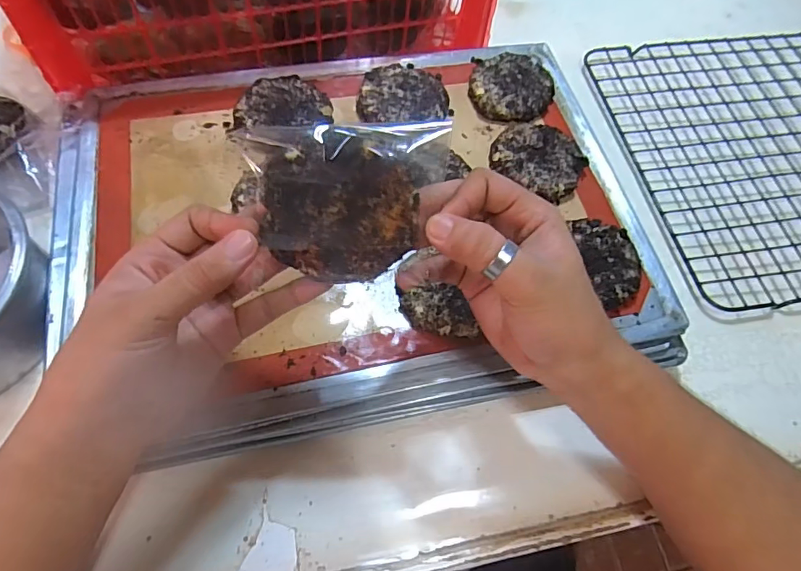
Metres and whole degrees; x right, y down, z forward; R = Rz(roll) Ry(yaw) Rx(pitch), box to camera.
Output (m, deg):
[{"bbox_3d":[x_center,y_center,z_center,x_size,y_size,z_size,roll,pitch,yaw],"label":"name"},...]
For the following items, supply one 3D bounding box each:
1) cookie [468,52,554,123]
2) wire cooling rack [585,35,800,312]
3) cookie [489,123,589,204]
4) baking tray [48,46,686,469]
[{"bbox_3d":[0.106,-0.190,0.467,0.076,0.016,0.080,2,62,-4],"label":"cookie"},{"bbox_3d":[0.443,-0.148,0.504,0.424,0.014,0.324,-7,61,-8],"label":"wire cooling rack"},{"bbox_3d":[0.120,-0.111,0.426,0.077,0.012,0.070,2,62,-4],"label":"cookie"},{"bbox_3d":[-0.029,-0.064,0.400,0.449,0.028,0.333,-10,64,-8],"label":"baking tray"}]

